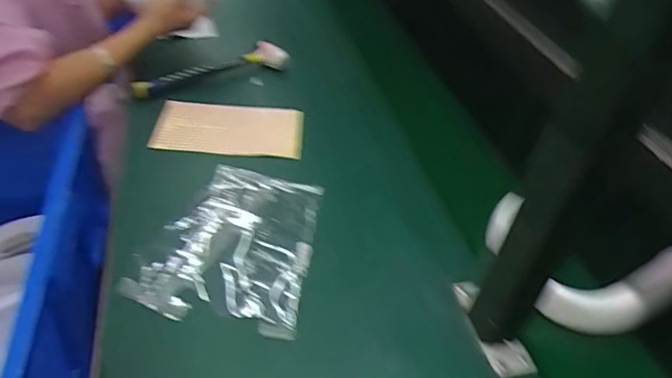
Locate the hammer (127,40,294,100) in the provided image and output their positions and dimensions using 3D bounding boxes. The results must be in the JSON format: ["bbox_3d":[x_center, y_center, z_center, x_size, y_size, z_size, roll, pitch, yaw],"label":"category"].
[{"bbox_3d":[-0.192,-0.189,0.797,0.244,0.033,0.049,-19,48,-27],"label":"hammer"}]

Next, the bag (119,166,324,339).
[{"bbox_3d":[-0.102,0.055,0.557,0.159,0.013,0.212,13,42,5],"label":"bag"}]

